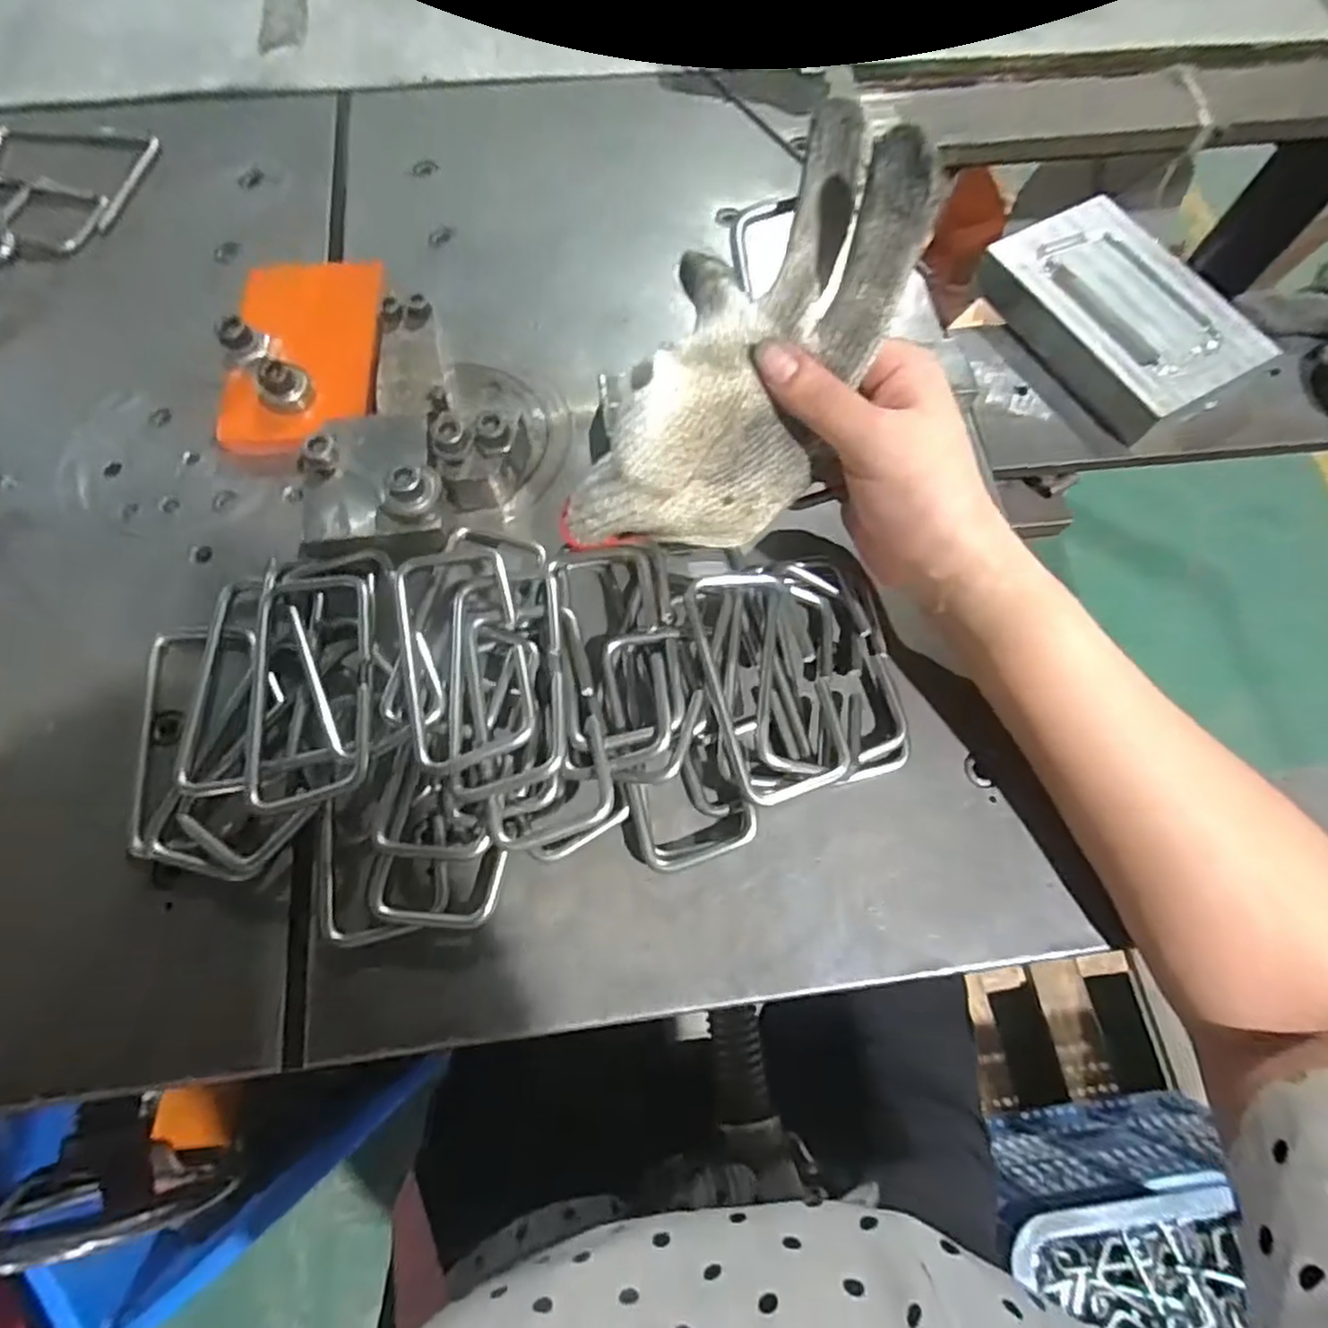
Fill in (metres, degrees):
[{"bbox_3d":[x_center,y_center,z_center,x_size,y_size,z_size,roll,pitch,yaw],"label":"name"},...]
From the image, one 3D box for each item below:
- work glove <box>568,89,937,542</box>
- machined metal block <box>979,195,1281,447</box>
[{"bbox_3d":[0.027,-0.111,0.270,0.076,0.065,0.180,43,111,14],"label":"work glove"},{"bbox_3d":[0.260,-0.200,0.399,0.096,0.027,0.138,-30,73,-12],"label":"machined metal block"}]

